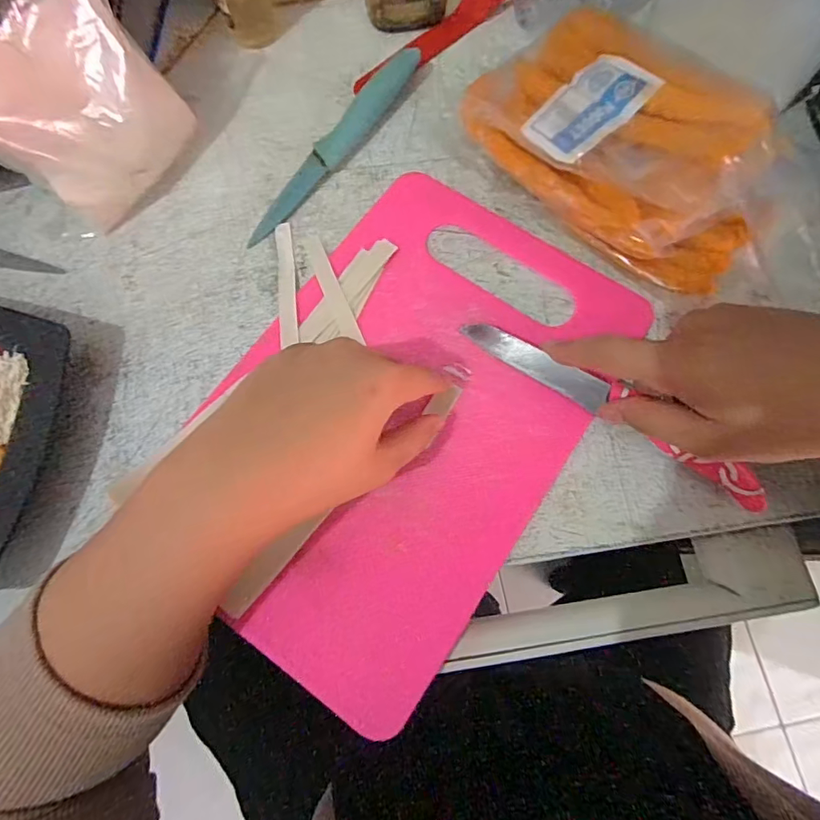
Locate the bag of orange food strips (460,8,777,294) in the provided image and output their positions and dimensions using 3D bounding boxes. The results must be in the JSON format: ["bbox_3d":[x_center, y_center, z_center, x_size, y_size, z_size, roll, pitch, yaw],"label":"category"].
[{"bbox_3d":[0.127,-0.157,0.294,0.112,0.065,0.184,-37,78,-9],"label":"bag of orange food strips"}]

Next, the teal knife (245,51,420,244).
[{"bbox_3d":[-0.051,-0.182,0.328,0.020,0.013,0.174,36,78,9],"label":"teal knife"}]

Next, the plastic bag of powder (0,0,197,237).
[{"bbox_3d":[-0.197,-0.179,0.275,0.065,0.117,0.134,32,77,8],"label":"plastic bag of powder"}]

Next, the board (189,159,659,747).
[{"bbox_3d":[-0.007,-0.002,0.283,0.196,0.015,0.291,32,78,8],"label":"board"}]

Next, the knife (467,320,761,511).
[{"bbox_3d":[0.112,-0.003,0.272,0.184,0.026,0.017,34,79,15],"label":"knife"}]

